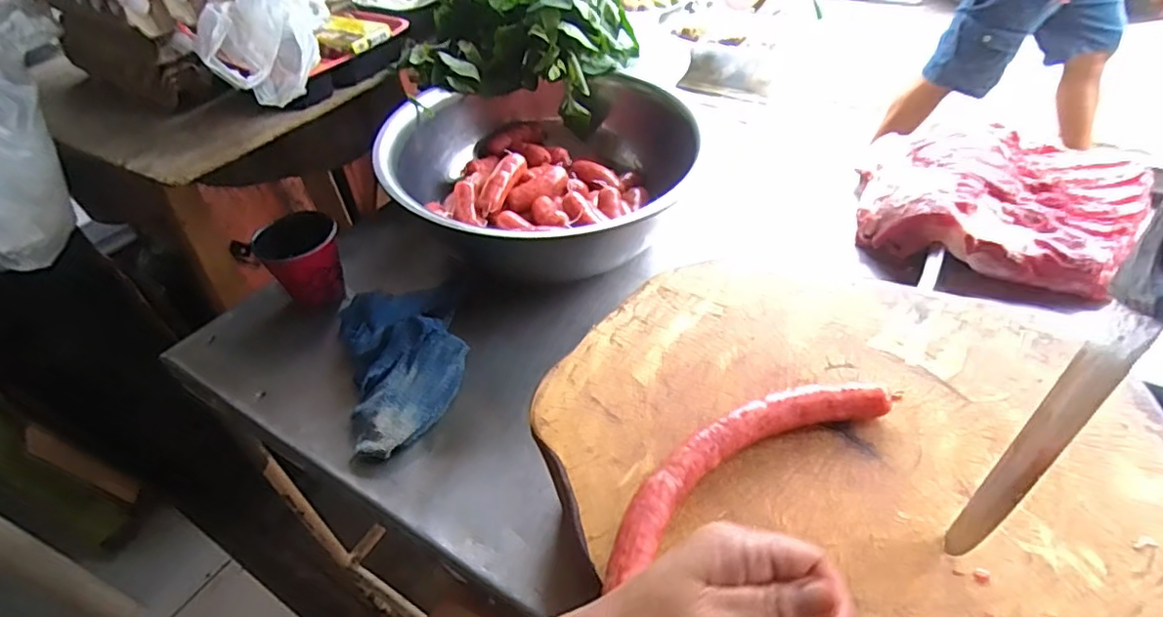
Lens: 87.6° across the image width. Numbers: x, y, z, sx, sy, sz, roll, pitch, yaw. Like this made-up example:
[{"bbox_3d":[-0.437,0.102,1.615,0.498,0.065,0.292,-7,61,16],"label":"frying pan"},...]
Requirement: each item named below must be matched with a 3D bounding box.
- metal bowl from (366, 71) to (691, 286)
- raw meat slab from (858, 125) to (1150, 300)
[{"bbox_3d":[-0.055,-0.173,0.750,0.333,0.124,0.333,-3,45,3],"label":"metal bowl"},{"bbox_3d":[0.480,-0.134,0.701,0.281,0.074,0.253,26,53,27],"label":"raw meat slab"}]

